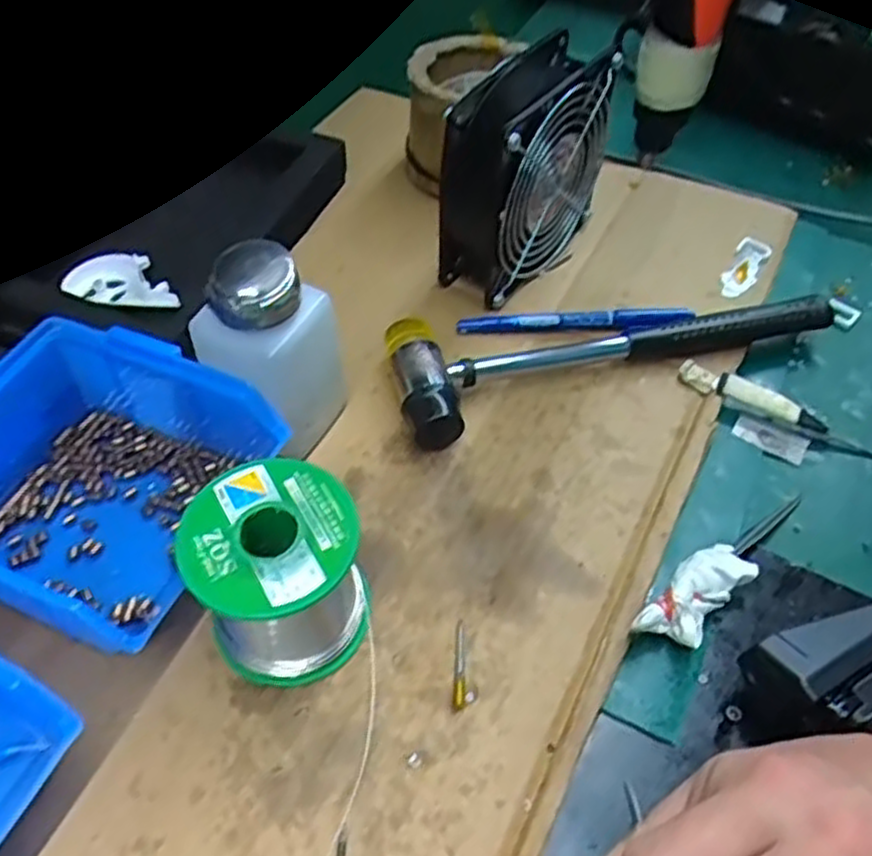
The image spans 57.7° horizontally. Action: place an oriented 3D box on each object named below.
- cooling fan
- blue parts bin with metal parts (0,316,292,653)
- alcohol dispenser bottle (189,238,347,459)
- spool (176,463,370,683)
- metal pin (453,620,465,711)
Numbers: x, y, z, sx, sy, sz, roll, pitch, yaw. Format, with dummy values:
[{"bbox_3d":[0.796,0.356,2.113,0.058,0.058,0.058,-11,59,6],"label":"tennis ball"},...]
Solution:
[{"bbox_3d":[0.054,-0.151,0.462,0.049,0.114,0.122,34,58,23],"label":"cooling fan"},{"bbox_3d":[-0.157,0.020,0.363,0.131,0.065,0.126,22,54,15],"label":"blue parts bin with metal parts"},{"bbox_3d":[-0.077,-0.038,0.375,0.050,0.091,0.054,30,57,20],"label":"alcohol dispenser bottle"},{"bbox_3d":[-0.064,0.062,0.329,0.066,0.070,0.067,-30,58,-23],"label":"spool"},{"bbox_3d":[0.010,0.101,0.340,0.005,0.004,0.039,3,52,1],"label":"metal pin"}]

